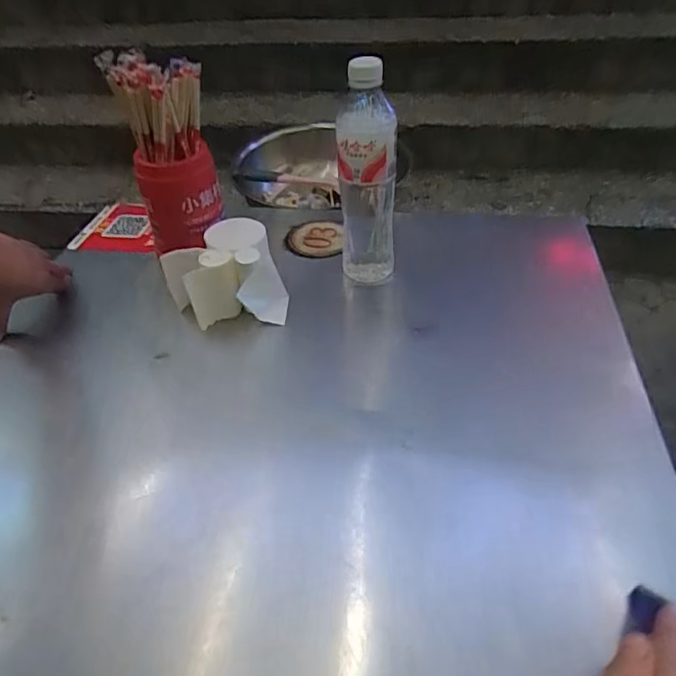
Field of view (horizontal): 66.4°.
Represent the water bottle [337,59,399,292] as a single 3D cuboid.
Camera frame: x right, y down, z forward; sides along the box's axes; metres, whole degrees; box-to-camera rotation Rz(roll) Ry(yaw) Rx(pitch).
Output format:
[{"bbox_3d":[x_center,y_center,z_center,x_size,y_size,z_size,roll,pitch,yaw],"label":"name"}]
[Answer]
[{"bbox_3d":[0.030,-0.161,0.536,0.061,0.240,0.063,2,44,5],"label":"water bottle"}]

